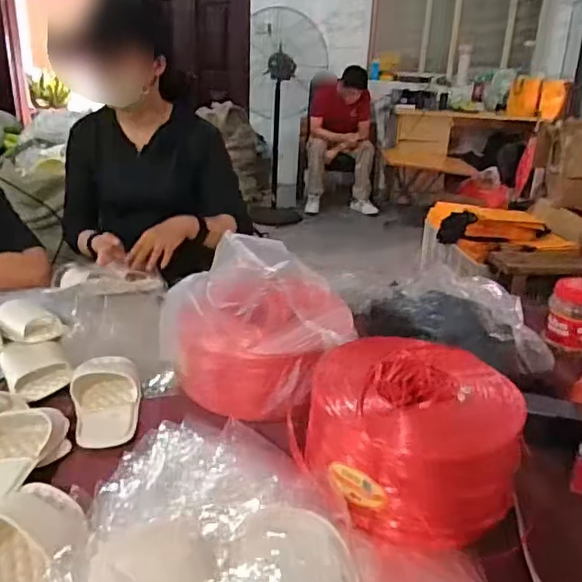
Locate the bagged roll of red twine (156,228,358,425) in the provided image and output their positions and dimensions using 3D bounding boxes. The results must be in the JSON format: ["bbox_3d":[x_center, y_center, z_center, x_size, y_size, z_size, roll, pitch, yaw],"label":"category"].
[{"bbox_3d":[-0.051,0.039,0.933,0.268,0.177,0.269,2,24,-1],"label":"bagged roll of red twine"}]

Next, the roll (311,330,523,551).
[{"bbox_3d":[0.154,0.169,0.757,0.272,0.125,0.303,3,24,0],"label":"roll"}]

